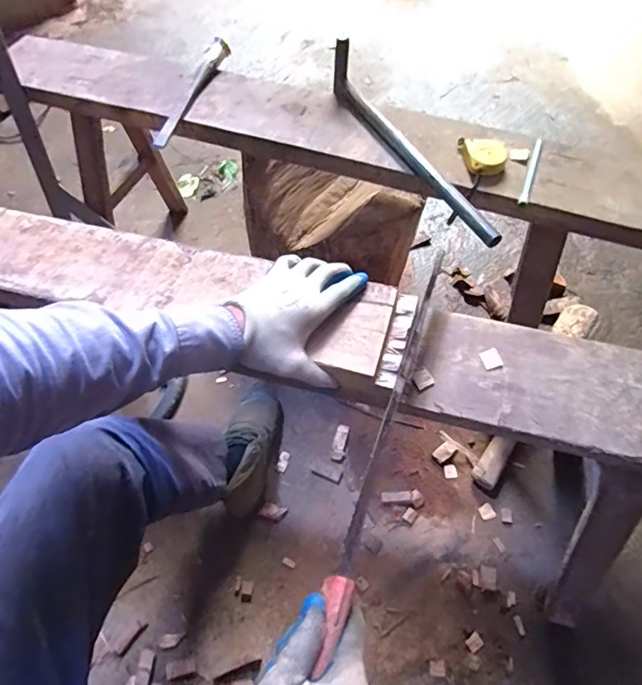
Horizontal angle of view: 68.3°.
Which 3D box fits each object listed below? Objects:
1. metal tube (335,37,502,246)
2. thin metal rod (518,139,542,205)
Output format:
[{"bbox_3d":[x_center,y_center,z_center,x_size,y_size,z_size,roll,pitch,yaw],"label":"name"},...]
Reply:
[{"bbox_3d":[0.123,-0.291,0.671,0.034,0.068,0.405,-28,61,-12],"label":"metal tube"},{"bbox_3d":[0.305,-0.248,0.681,0.013,0.012,0.140,19,62,14],"label":"thin metal rod"}]

